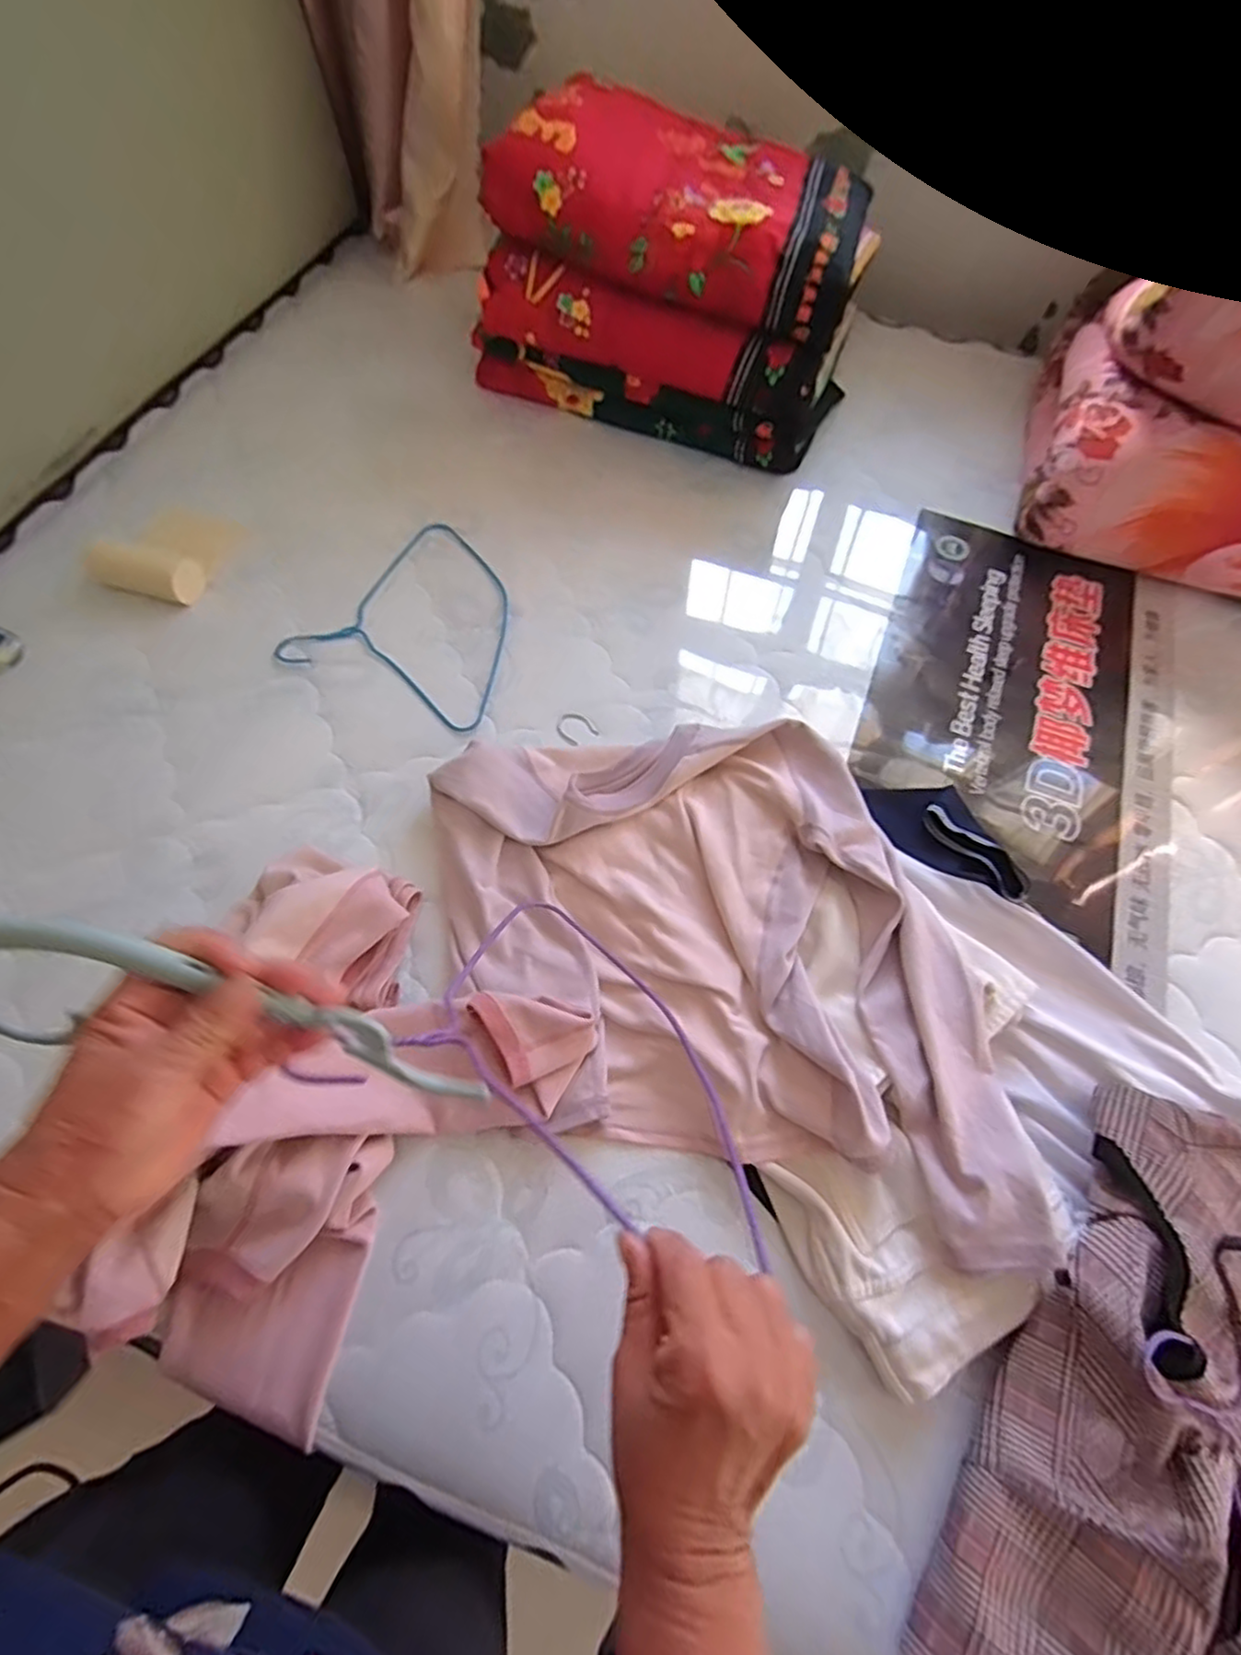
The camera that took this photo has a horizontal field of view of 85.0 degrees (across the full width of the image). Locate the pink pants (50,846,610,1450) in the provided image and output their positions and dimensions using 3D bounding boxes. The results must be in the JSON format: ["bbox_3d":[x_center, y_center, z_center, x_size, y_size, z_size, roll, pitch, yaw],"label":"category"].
[{"bbox_3d":[-0.264,0.238,0.583,0.382,0.106,0.393,35,67,13],"label":"pink pants"}]

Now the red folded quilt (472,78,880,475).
[{"bbox_3d":[0.088,-0.833,1.028,0.532,0.296,0.351,20,65,7],"label":"red folded quilt"}]

